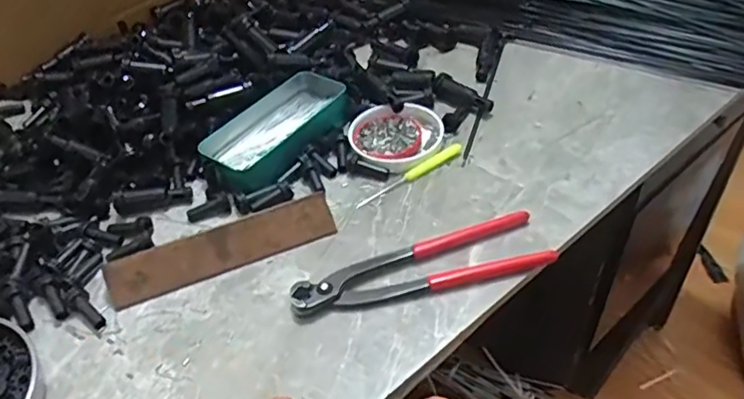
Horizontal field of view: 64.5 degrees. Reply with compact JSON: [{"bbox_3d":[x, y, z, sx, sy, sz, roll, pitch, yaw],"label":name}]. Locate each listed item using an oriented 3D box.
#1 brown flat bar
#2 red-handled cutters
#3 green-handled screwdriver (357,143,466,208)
[{"bbox_3d":[-0.117,0.038,0.468,0.178,0.035,0.004,-19,5,-12],"label":"brown flat bar"},{"bbox_3d":[0.039,0.054,0.443,0.194,0.013,0.052,-16,44,-9],"label":"red-handled cutters"},{"bbox_3d":[0.036,-0.024,0.530,0.115,0.008,0.011,-30,48,-23],"label":"green-handled screwdriver"}]

